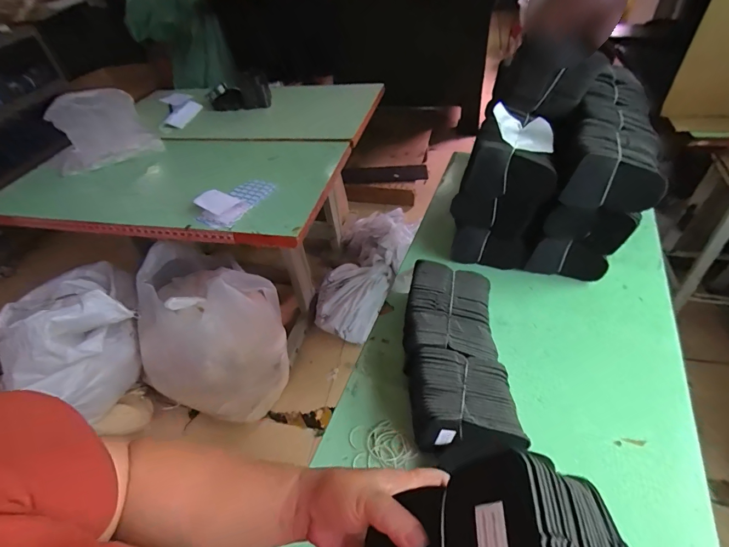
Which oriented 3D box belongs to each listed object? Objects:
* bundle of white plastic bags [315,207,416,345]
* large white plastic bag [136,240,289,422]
[{"bbox_3d":[0.002,-0.025,1.748,0.394,0.222,0.688,6,47,13],"label":"bundle of white plastic bags"},{"bbox_3d":[-0.557,0.209,1.397,0.507,0.486,0.441,31,57,32],"label":"large white plastic bag"}]

